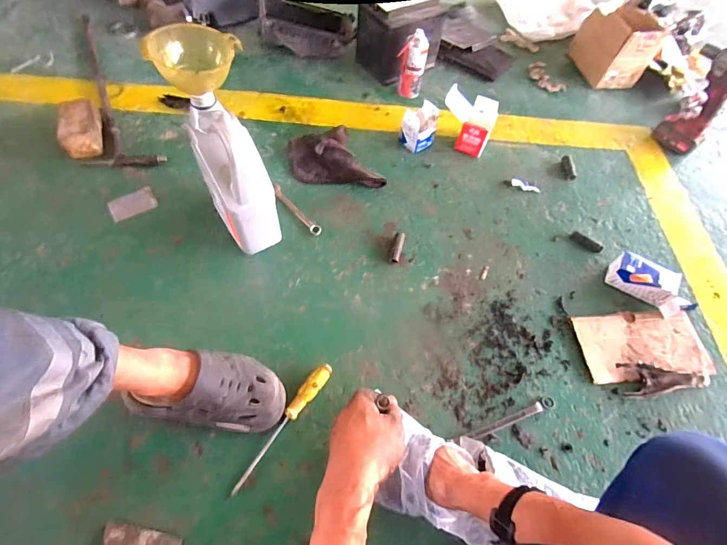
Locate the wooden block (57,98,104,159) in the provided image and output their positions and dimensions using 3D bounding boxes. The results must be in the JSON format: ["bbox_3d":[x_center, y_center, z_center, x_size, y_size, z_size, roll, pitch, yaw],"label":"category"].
[{"bbox_3d":[-0.714,-0.362,0.958,0.089,0.059,0.147,-19,65,-13],"label":"wooden block"}]

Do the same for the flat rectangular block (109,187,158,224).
[{"bbox_3d":[-0.547,-0.163,0.900,0.101,0.005,0.068,-29,71,-23],"label":"flat rectangular block"}]

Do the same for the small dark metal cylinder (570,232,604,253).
[{"bbox_3d":[0.544,-0.073,0.925,0.081,0.019,0.024,30,64,12],"label":"small dark metal cylinder"}]

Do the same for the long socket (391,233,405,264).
[{"bbox_3d":[0.078,-0.056,0.876,0.021,0.022,0.081,14,62,4],"label":"long socket"}]

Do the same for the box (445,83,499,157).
[{"bbox_3d":[0.281,-0.407,1.028,0.141,0.126,0.107,21,63,8],"label":"box"}]

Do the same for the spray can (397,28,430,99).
[{"bbox_3d":[0.139,-0.606,1.109,0.081,0.159,0.054,-2,62,-5],"label":"spray can"}]

